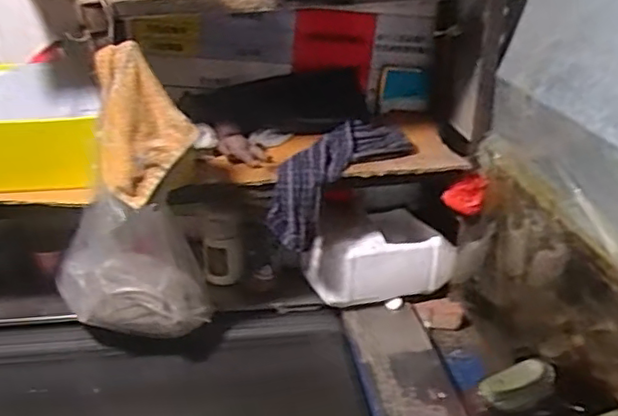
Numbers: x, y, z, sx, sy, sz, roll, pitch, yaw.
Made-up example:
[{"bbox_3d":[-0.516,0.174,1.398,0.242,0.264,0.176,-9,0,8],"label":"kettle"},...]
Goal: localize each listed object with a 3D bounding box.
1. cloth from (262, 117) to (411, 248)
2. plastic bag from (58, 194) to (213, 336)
[{"bbox_3d":[0.048,-0.060,1.056,0.116,0.103,0.308,22,51,36],"label":"cloth"},{"bbox_3d":[-0.277,0.077,1.005,0.170,0.237,0.220,-23,35,-39],"label":"plastic bag"}]

